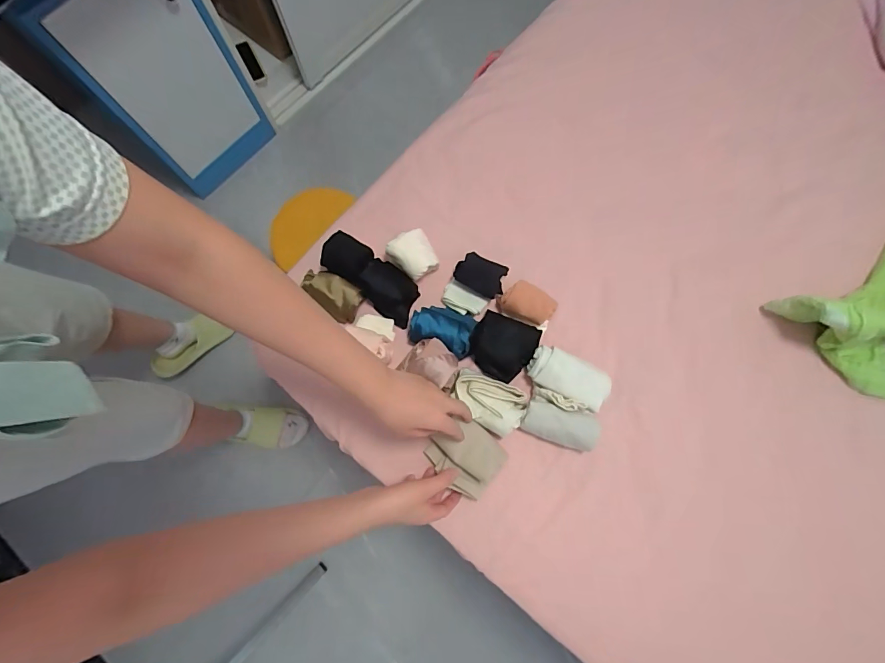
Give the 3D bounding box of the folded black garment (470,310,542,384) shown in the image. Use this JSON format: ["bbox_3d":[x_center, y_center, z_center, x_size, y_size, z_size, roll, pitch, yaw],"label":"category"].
[{"bbox_3d":[0.082,0.020,0.571,0.086,0.041,0.085,30,78,8],"label":"folded black garment"}]

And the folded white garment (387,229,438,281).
[{"bbox_3d":[-0.044,-0.111,0.599,0.059,0.033,0.065,-35,78,-8],"label":"folded white garment"}]

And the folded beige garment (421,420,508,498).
[{"bbox_3d":[0.030,0.162,0.539,0.090,0.030,0.079,36,76,9],"label":"folded beige garment"}]

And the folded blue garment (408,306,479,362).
[{"bbox_3d":[0.001,-0.004,0.581,0.089,0.024,0.066,17,76,5],"label":"folded blue garment"}]

